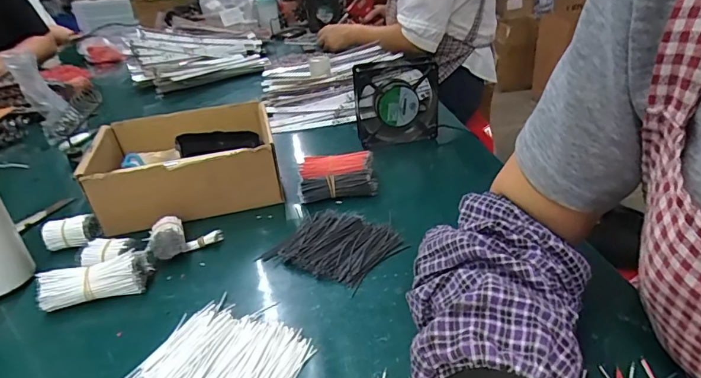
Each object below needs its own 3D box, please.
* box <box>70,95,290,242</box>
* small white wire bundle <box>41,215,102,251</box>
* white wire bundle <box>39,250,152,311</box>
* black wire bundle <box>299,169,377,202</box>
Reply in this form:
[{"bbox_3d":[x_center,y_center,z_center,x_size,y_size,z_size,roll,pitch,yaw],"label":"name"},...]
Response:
[{"bbox_3d":[-0.215,-0.035,0.596,0.216,0.088,0.195,-13,29,-13],"label":"box"},{"bbox_3d":[-0.319,0.050,0.514,0.051,0.034,0.025,-10,28,-6],"label":"small white wire bundle"},{"bbox_3d":[-0.245,0.089,0.437,0.099,0.034,0.035,-14,29,-15],"label":"white wire bundle"},{"bbox_3d":[-0.015,-0.006,0.566,0.094,0.027,0.031,-8,28,-4],"label":"black wire bundle"}]

